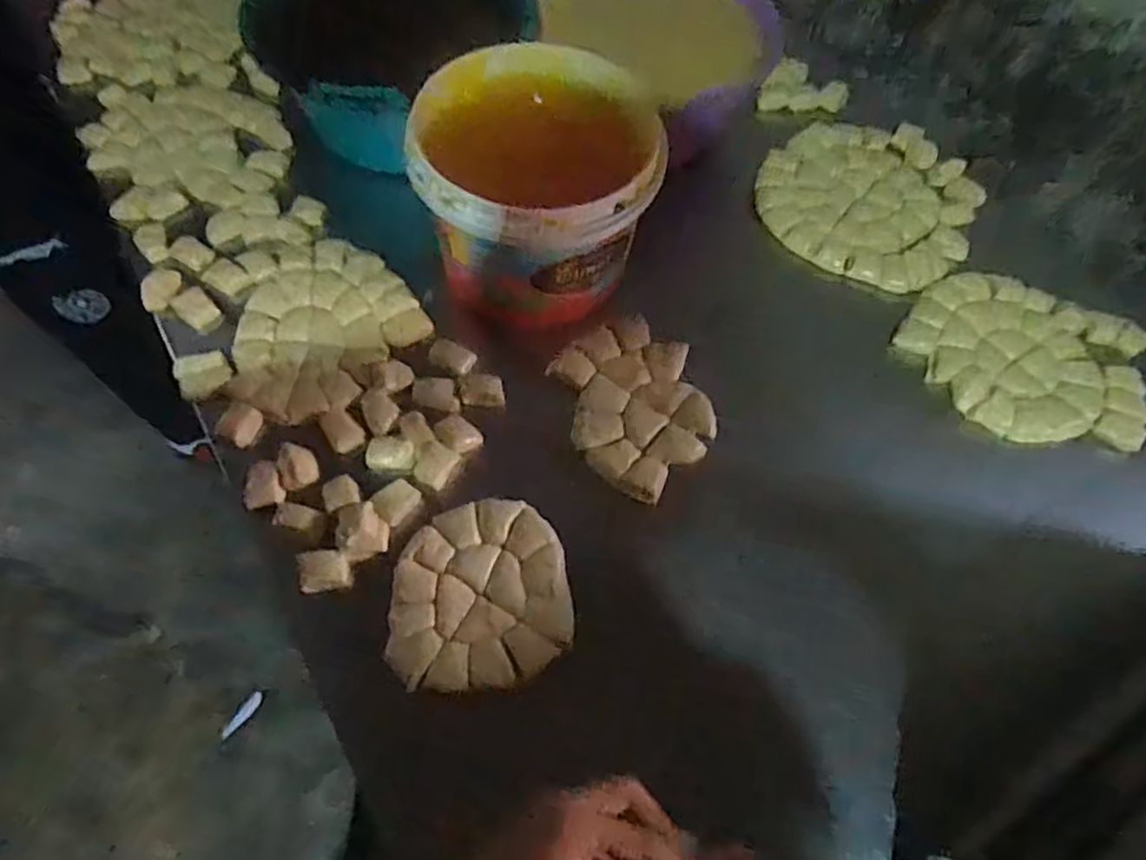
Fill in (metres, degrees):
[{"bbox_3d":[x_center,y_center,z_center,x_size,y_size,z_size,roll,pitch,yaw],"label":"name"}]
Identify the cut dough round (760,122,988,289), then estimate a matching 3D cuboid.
[{"bbox_3d":[0.345,-0.278,0.803,0.230,0.033,0.261,28,64,12],"label":"cut dough round"}]

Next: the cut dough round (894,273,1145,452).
[{"bbox_3d":[0.452,-0.073,0.699,0.227,0.019,0.186,30,65,13],"label":"cut dough round"}]

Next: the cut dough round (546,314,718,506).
[{"bbox_3d":[0.061,-0.026,0.659,0.129,0.015,0.178,-17,64,-11],"label":"cut dough round"}]

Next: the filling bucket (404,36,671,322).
[{"bbox_3d":[-0.027,-0.228,0.668,0.203,0.162,0.211,1,62,-2],"label":"filling bucket"}]

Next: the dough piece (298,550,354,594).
[{"bbox_3d":[-0.205,0.115,0.576,0.039,0.018,0.033,-12,63,-9],"label":"dough piece"}]

